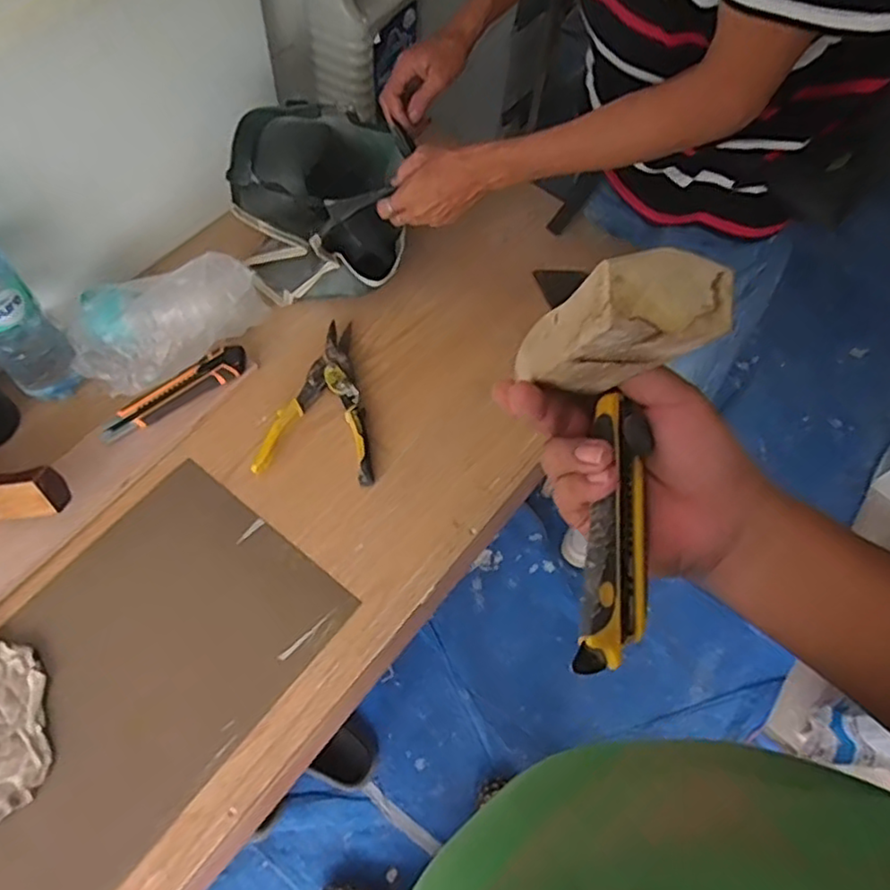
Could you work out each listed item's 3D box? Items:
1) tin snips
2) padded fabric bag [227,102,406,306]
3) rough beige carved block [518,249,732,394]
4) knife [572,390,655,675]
[{"bbox_3d":[-0.167,-0.058,0.859,0.137,0.019,0.230,-3,63,-5],"label":"tin snips"},{"bbox_3d":[-0.157,-0.335,0.899,0.198,0.184,0.248,6,62,0],"label":"padded fabric bag"},{"bbox_3d":[0.063,-0.043,0.280,0.039,0.109,0.044,-41,93,-21],"label":"rough beige carved block"},{"bbox_3d":[0.083,0.040,0.322,0.032,0.022,0.140,10,60,2],"label":"knife"}]

